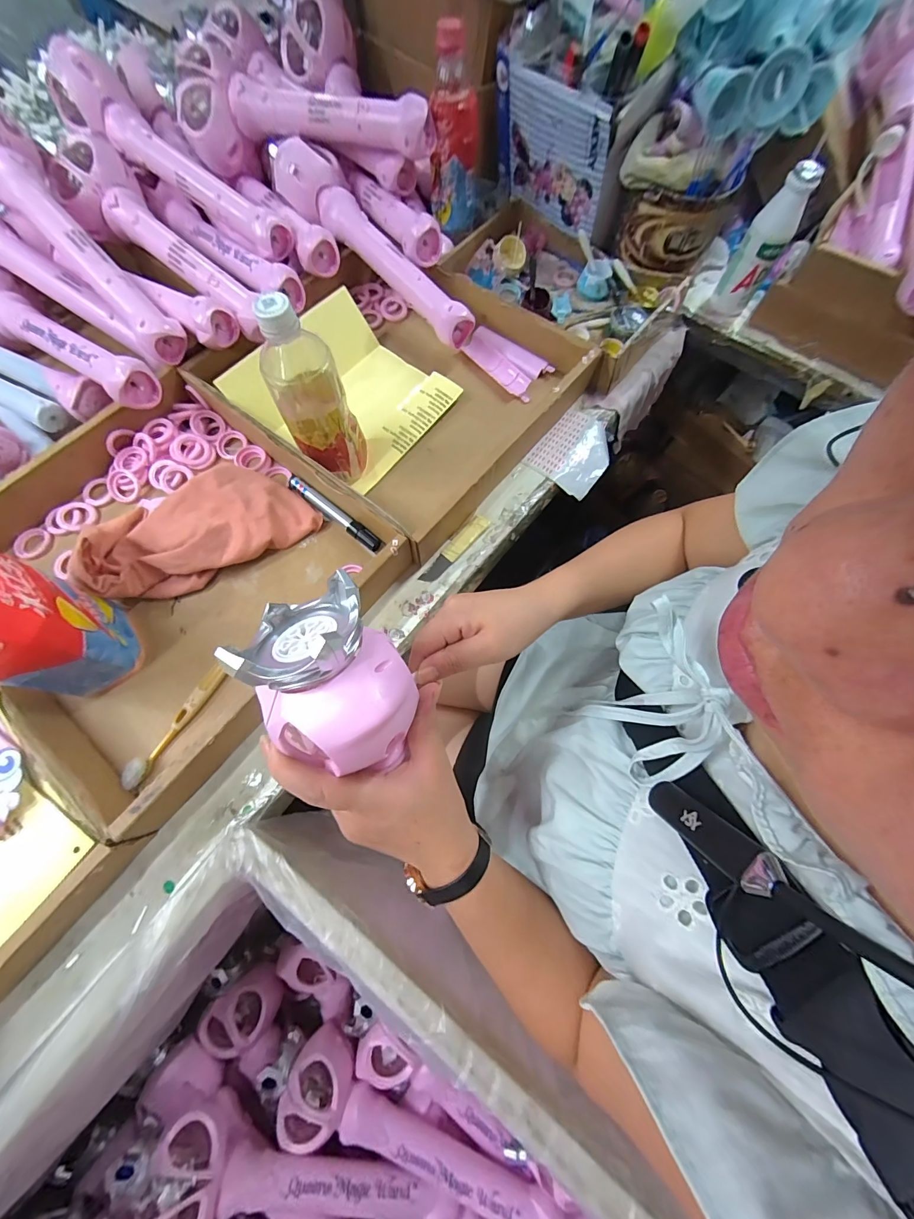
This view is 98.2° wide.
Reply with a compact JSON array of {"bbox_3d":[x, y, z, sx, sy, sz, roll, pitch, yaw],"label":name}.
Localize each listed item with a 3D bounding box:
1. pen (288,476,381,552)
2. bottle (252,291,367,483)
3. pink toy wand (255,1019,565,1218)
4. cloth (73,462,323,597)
[{"bbox_3d":[-0.140,-0.109,0.448,0.137,0.015,0.016,37,75,11],"label":"pen"},{"bbox_3d":[-0.141,-0.214,0.393,0.063,0.177,0.078,-15,72,-6],"label":"bottle"},{"bbox_3d":[-0.059,0.610,0.458,0.360,0.059,0.085,23,72,6],"label":"pink toy wand"},{"bbox_3d":[-0.270,-0.092,0.419,0.216,0.058,0.110,-28,74,-10],"label":"cloth"}]

